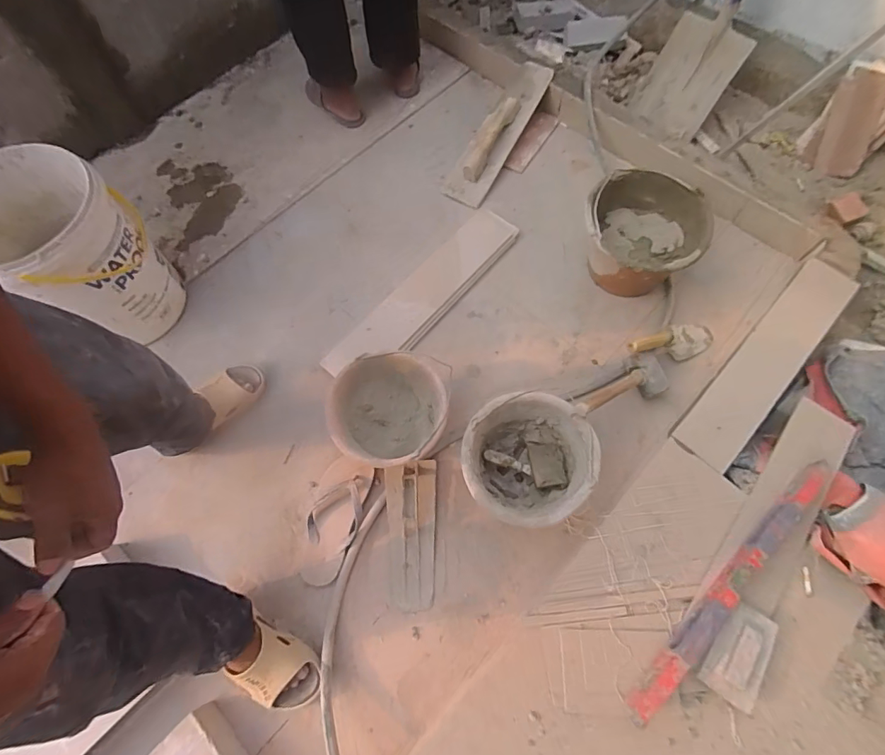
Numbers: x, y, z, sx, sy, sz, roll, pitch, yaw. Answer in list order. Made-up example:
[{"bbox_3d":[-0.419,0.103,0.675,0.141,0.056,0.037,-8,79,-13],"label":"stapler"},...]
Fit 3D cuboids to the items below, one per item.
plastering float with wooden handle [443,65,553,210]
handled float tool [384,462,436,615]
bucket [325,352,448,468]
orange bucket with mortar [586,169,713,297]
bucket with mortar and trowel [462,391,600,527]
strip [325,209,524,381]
[{"bbox_3d":[0.171,-0.741,1.356,0.129,0.070,0.501,30,86,12],"label":"plastering float with wooden handle"},{"bbox_3d":[-0.060,0.321,0.945,0.108,0.072,0.291,-5,68,-2],"label":"handled float tool"},{"bbox_3d":[-0.124,0.084,0.984,0.255,0.160,0.235,0,68,0],"label":"bucket"},{"bbox_3d":[0.475,-0.336,1.129,0.261,0.213,0.276,0,68,0],"label":"orange bucket with mortar"},{"bbox_3d":[0.166,0.175,0.935,0.250,0.172,0.237,0,69,1],"label":"bucket with mortar and trowel"},{"bbox_3d":[-0.036,-0.222,1.192,0.155,0.016,0.632,38,72,14],"label":"strip"}]

